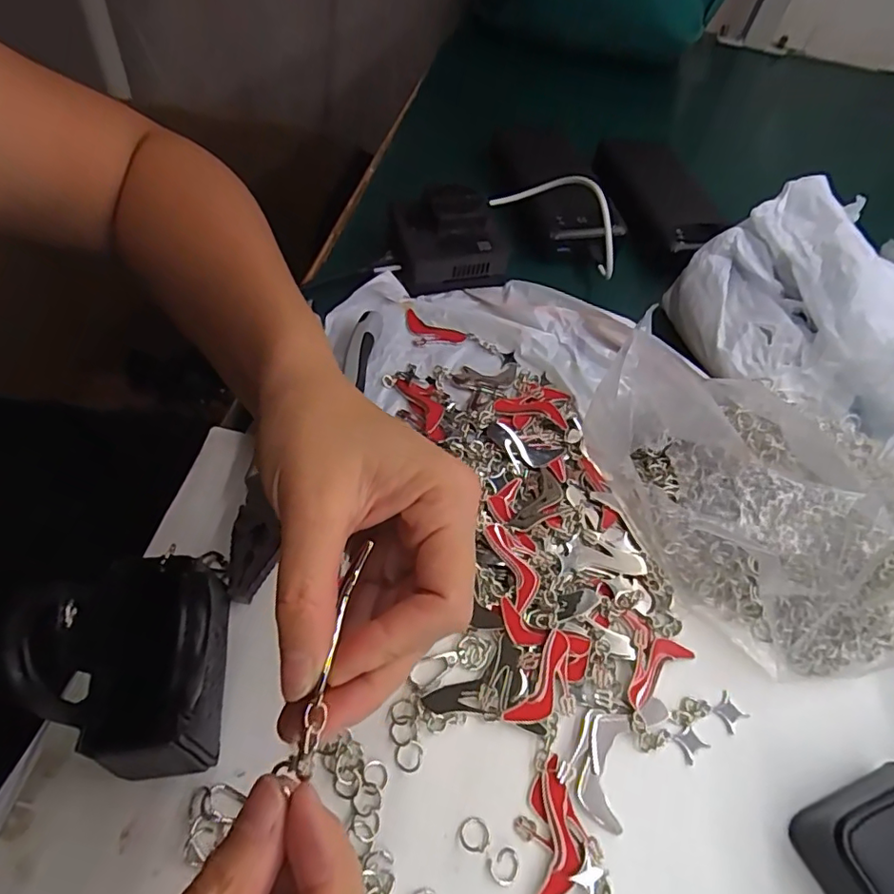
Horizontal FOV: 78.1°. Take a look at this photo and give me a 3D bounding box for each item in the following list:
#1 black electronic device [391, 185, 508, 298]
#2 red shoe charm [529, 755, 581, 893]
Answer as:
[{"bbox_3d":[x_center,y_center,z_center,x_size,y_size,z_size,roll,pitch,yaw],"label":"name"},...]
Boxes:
[{"bbox_3d":[0.000,-0.152,0.404,0.076,0.042,0.065,-12,59,-14],"label":"black electronic device"},{"bbox_3d":[0.045,0.160,0.231,0.019,0.004,0.049,4,57,-5],"label":"red shoe charm"}]

